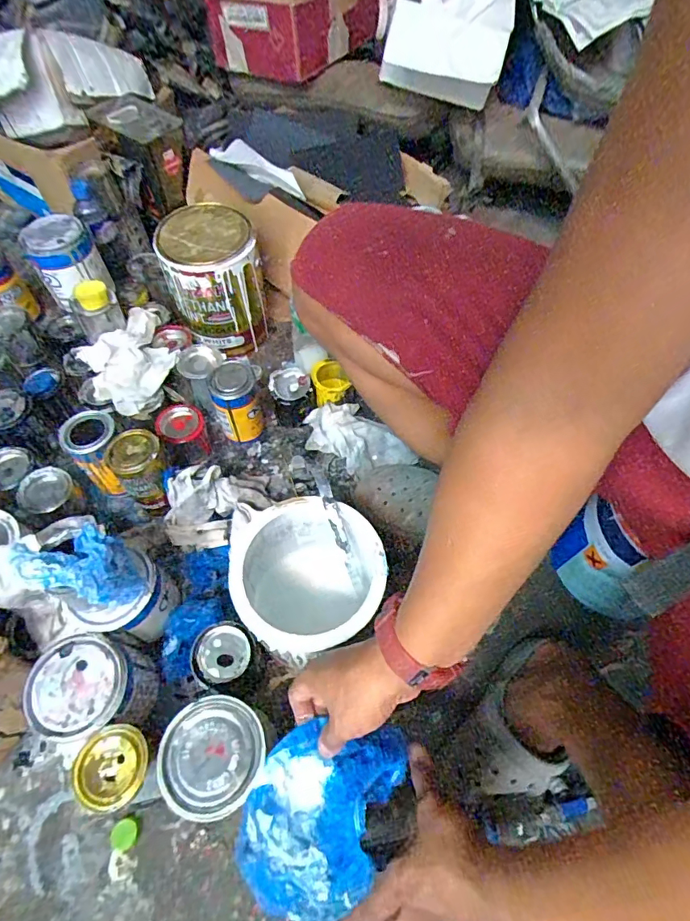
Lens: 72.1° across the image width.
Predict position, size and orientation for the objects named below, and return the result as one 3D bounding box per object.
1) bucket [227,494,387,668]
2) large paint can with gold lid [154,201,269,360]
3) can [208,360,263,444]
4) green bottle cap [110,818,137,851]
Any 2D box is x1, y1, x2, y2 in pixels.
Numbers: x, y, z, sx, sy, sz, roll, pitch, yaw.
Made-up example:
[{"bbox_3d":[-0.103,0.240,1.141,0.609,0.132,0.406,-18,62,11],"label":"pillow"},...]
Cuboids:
[{"bbox_3d":[-0.041,0.152,0.575,0.154,0.180,0.164,0,59,0],"label":"bucket"},{"bbox_3d":[-0.231,-0.317,0.853,0.154,0.202,0.154,-17,61,-10],"label":"large paint can with gold lid"},{"bbox_3d":[-0.171,-0.091,0.773,0.074,0.137,0.070,-7,60,-5],"label":"can"},{"bbox_3d":[-0.252,0.427,0.542,0.030,0.013,0.028,1,59,-1],"label":"green bottle cap"}]

